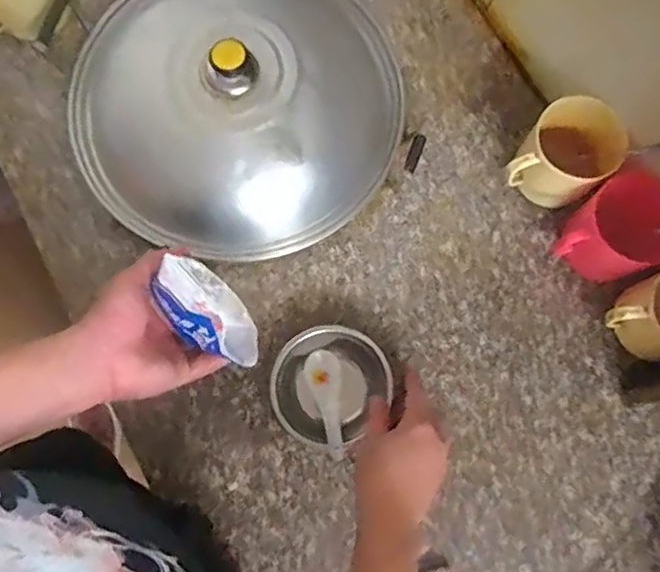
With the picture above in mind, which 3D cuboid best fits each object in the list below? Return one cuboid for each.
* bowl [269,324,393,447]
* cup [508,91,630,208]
[{"bbox_3d":[-0.002,0.105,0.642,0.115,0.048,0.123,0,77,0],"label":"bowl"},{"bbox_3d":[0.261,-0.140,0.670,0.094,0.108,0.094,0,77,0],"label":"cup"}]

